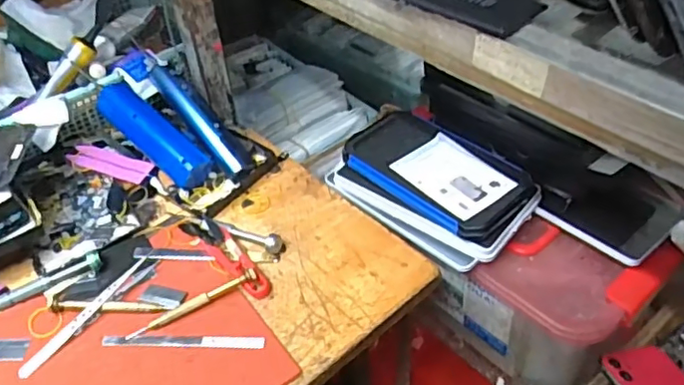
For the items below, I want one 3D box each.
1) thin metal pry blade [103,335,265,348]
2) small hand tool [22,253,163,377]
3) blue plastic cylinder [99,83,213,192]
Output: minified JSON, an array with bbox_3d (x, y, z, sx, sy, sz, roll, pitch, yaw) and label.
[{"bbox_3d":[-0.125,0.117,0.475,0.130,0.004,0.011,-1,44,5],"label":"thin metal pry blade"},{"bbox_3d":[-0.207,0.097,0.497,0.015,0.012,0.133,27,53,28],"label":"small hand tool"},{"bbox_3d":[-0.186,-0.061,0.596,0.131,0.031,0.042,42,56,6],"label":"blue plastic cylinder"}]

